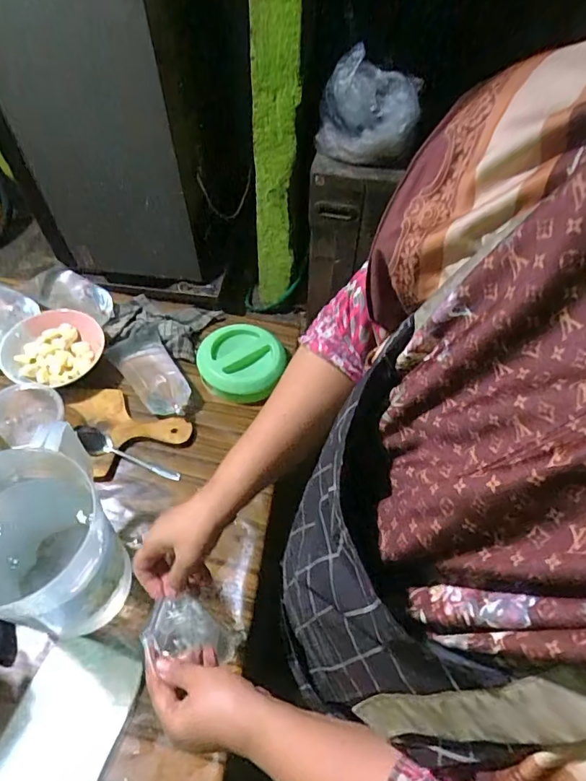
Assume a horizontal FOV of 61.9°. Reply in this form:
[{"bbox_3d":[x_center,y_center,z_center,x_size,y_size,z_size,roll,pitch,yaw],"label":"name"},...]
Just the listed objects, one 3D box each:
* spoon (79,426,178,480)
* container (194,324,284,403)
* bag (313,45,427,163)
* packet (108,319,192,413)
[{"bbox_3d":[-0.258,0.102,0.761,0.171,0.032,0.032,26,58,-6],"label":"spoon"},{"bbox_3d":[-0.097,-0.053,0.875,0.138,0.041,0.144,1,57,-1],"label":"container"},{"bbox_3d":[0.172,-0.653,1.127,0.224,0.224,0.119,18,58,9],"label":"bag"},{"bbox_3d":[-0.242,-0.039,0.836,0.091,0.046,0.187,-30,63,-20],"label":"packet"}]

